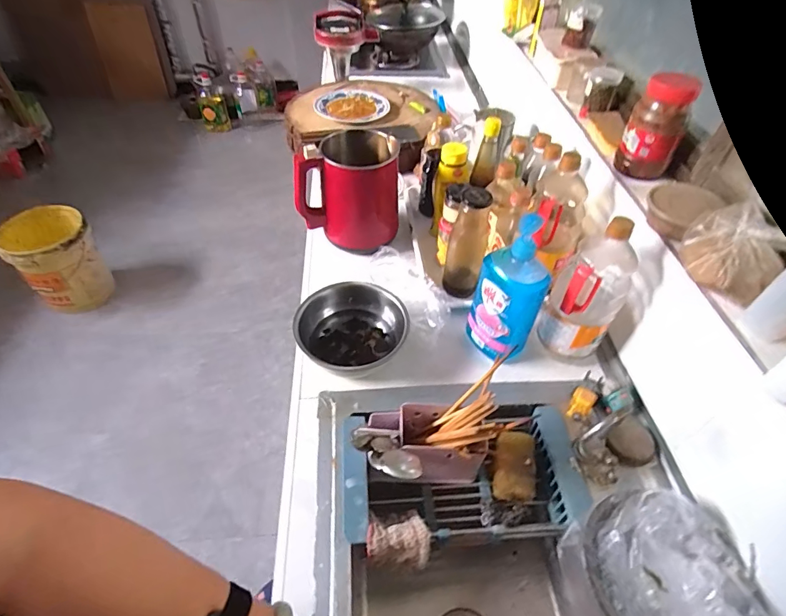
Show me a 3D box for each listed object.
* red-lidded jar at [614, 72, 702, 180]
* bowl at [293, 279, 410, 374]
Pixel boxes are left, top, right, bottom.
[{"bbox_3d":[0.466,-0.318,0.777,0.087,0.162,0.077,27,53,22],"label":"red-lidded jar"},{"bbox_3d":[-0.077,0.042,0.823,0.195,0.077,0.181,1,48,-1],"label":"bowl"}]

